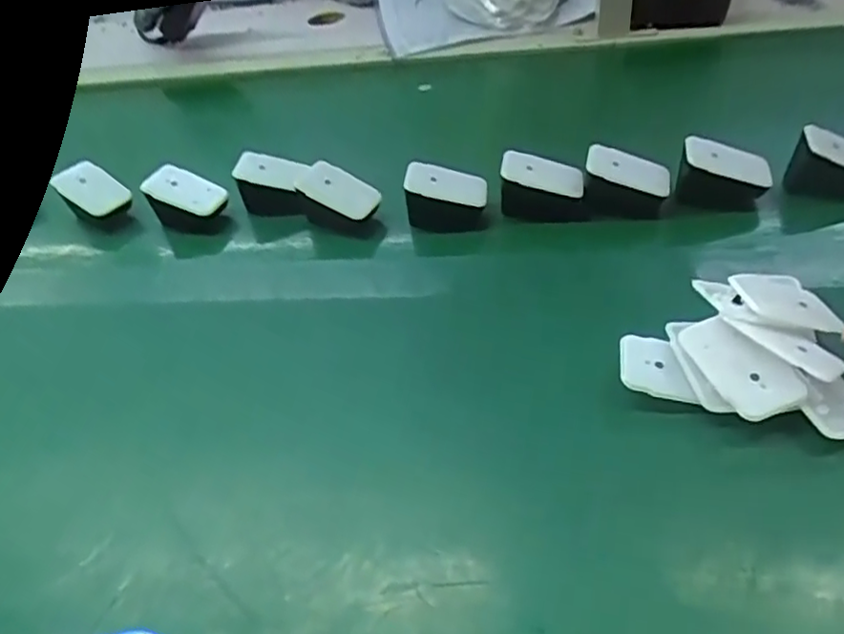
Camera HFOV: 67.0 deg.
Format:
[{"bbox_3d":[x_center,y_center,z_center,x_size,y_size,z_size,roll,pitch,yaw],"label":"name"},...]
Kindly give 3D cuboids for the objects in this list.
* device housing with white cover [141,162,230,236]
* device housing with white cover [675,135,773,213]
[{"bbox_3d":[-0.209,-0.104,0.579,0.065,0.051,0.045,9,46,17],"label":"device housing with white cover"},{"bbox_3d":[0.246,-0.119,0.523,0.071,0.050,0.044,4,45,12],"label":"device housing with white cover"}]

